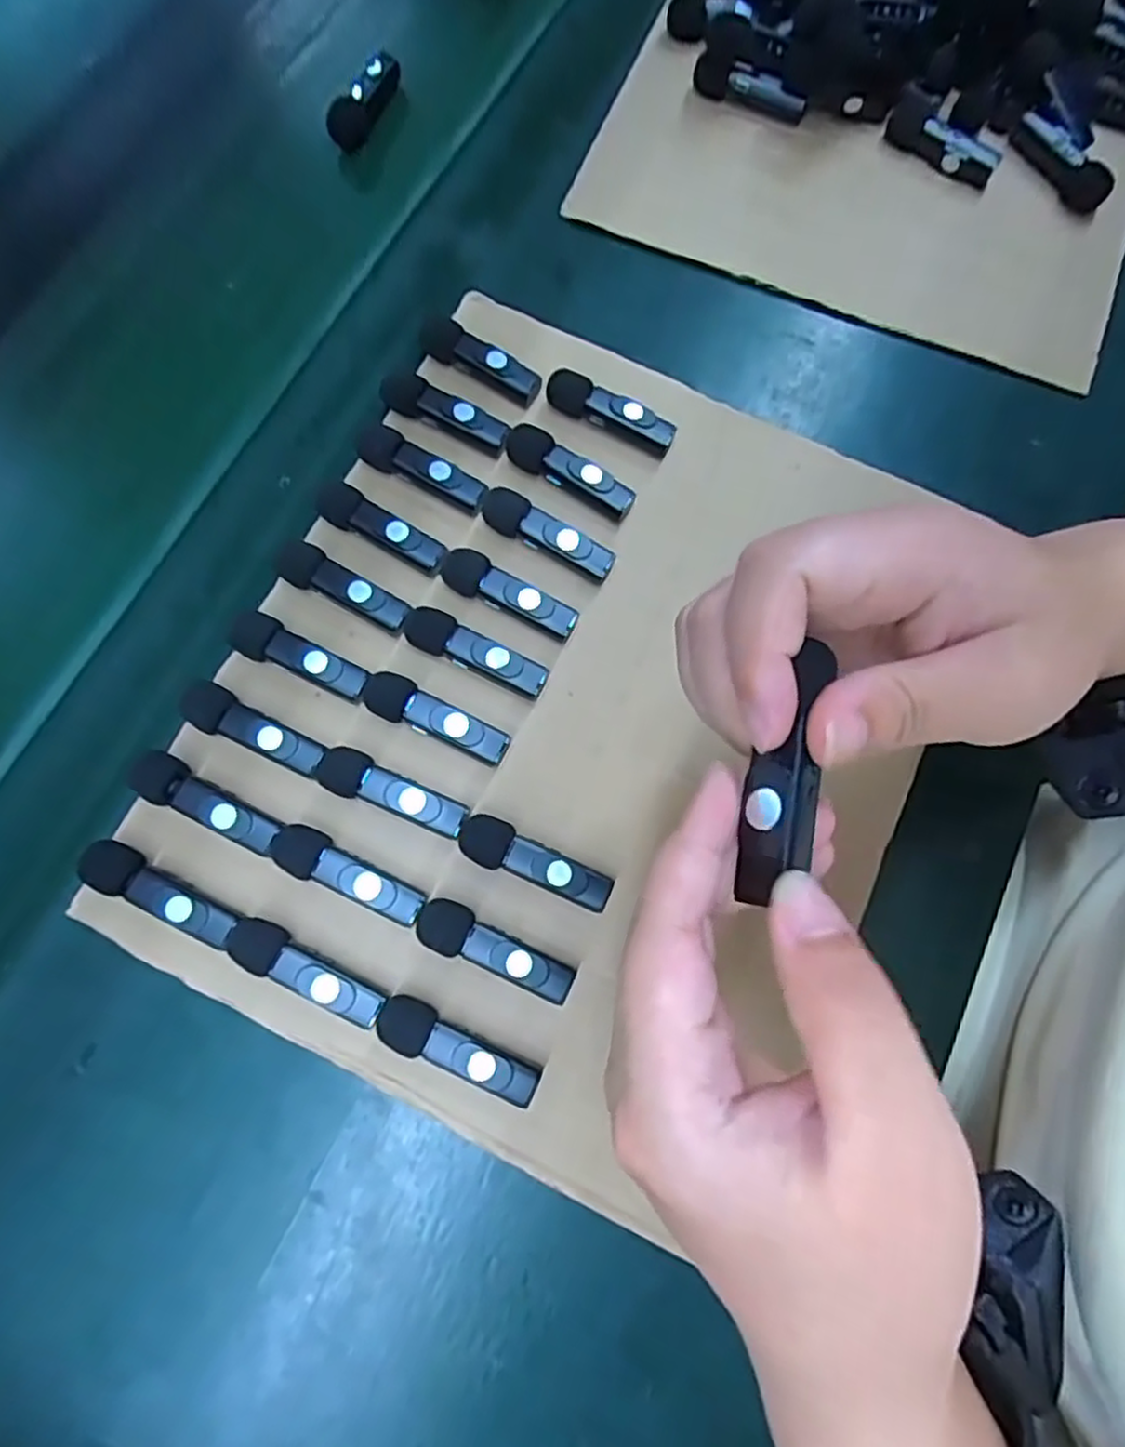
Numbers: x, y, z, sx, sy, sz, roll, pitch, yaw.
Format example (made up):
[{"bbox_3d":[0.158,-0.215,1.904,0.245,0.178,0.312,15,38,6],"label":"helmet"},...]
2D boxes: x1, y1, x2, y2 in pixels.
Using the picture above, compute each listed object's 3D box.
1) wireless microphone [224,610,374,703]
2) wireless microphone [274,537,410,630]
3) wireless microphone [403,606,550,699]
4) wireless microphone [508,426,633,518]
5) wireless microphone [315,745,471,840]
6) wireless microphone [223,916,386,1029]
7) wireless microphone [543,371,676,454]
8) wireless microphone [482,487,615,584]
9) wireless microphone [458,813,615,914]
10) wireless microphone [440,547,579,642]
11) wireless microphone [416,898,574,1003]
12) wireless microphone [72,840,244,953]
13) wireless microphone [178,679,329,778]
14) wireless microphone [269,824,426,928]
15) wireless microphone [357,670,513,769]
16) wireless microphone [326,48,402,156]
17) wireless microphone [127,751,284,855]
[{"bbox_3d":[-0.115,-0.030,0.313,0.062,0.016,0.020,24,76,4],"label":"wireless microphone"},{"bbox_3d":[-0.100,-0.062,0.322,0.066,0.015,0.019,30,76,6],"label":"wireless microphone"},{"bbox_3d":[-0.039,-0.031,0.318,0.066,0.016,0.019,25,76,5],"label":"wireless microphone"},{"bbox_3d":[0.004,-0.120,0.340,0.066,0.013,0.016,29,76,6],"label":"wireless microphone"},{"bbox_3d":[-0.071,0.029,0.301,0.065,0.017,0.018,22,76,4],"label":"wireless microphone"},{"bbox_3d":[-0.100,0.097,0.283,0.066,0.017,0.018,25,76,5],"label":"wireless microphone"},{"bbox_3d":[0.023,-0.151,0.348,0.065,0.018,0.015,27,76,5],"label":"wireless microphone"},{"bbox_3d":[-0.007,-0.087,0.332,0.065,0.015,0.017,29,76,6],"label":"wireless microphone"},{"bbox_3d":[-0.011,0.058,0.296,0.065,0.016,0.019,25,76,5],"label":"wireless microphone"},{"bbox_3d":[-0.024,-0.058,0.325,0.065,0.016,0.017,27,76,5],"label":"wireless microphone"},{"bbox_3d":[-0.026,0.090,0.288,0.065,0.016,0.019,22,76,4],"label":"wireless microphone"},{"bbox_3d":[-0.160,0.067,0.288,0.065,0.015,0.018,24,76,4],"label":"wireless microphone"},{"bbox_3d":[-0.131,0.003,0.306,0.064,0.014,0.020,25,76,5],"label":"wireless microphone"},{"bbox_3d":[-0.087,0.061,0.293,0.065,0.016,0.019,23,76,4],"label":"wireless microphone"},{"bbox_3d":[-0.054,-0.002,0.310,0.066,0.015,0.020,22,76,4],"label":"wireless microphone"},{"bbox_3d":[-0.115,-0.360,0.415,0.020,0.023,0.056,25,76,8],"label":"wireless microphone"},{"bbox_3d":[-0.146,0.032,0.297,0.064,0.015,0.019,24,76,4],"label":"wireless microphone"}]

